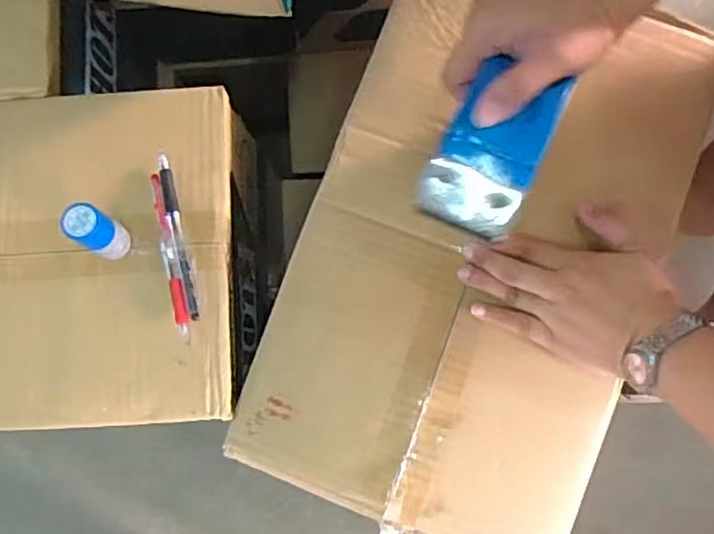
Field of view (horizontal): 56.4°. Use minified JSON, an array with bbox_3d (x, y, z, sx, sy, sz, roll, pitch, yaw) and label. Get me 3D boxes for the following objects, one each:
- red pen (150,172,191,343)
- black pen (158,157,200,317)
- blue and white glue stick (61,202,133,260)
[{"bbox_3d":[-0.144,-0.009,0.513,0.011,0.008,0.128,-14,81,1],"label":"red pen"},{"bbox_3d":[-0.138,-0.024,0.515,0.011,0.010,0.129,-15,81,1],"label":"black pen"},{"bbox_3d":[-0.191,-0.026,0.490,0.028,0.061,0.027,0,82,3],"label":"blue and white glue stick"}]

